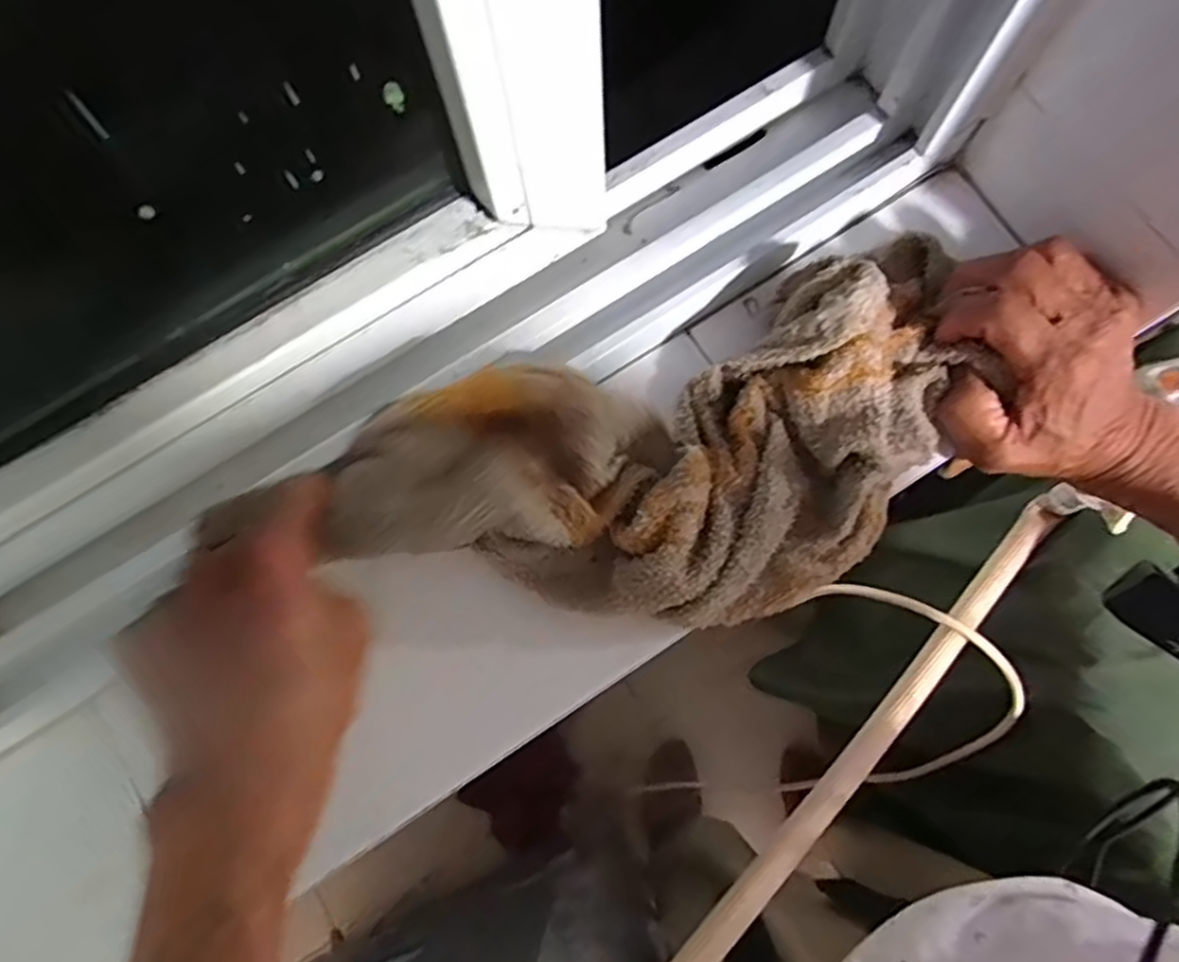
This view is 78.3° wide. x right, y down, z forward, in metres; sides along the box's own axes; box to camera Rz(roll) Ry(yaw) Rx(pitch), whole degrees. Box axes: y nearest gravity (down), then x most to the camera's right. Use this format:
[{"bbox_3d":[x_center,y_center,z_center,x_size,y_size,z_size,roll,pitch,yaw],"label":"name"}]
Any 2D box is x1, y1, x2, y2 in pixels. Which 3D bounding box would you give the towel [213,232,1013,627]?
[{"bbox_3d":[0.039,-0.011,0.318,0.286,0.058,0.139,-15,77,-7],"label":"towel"}]

